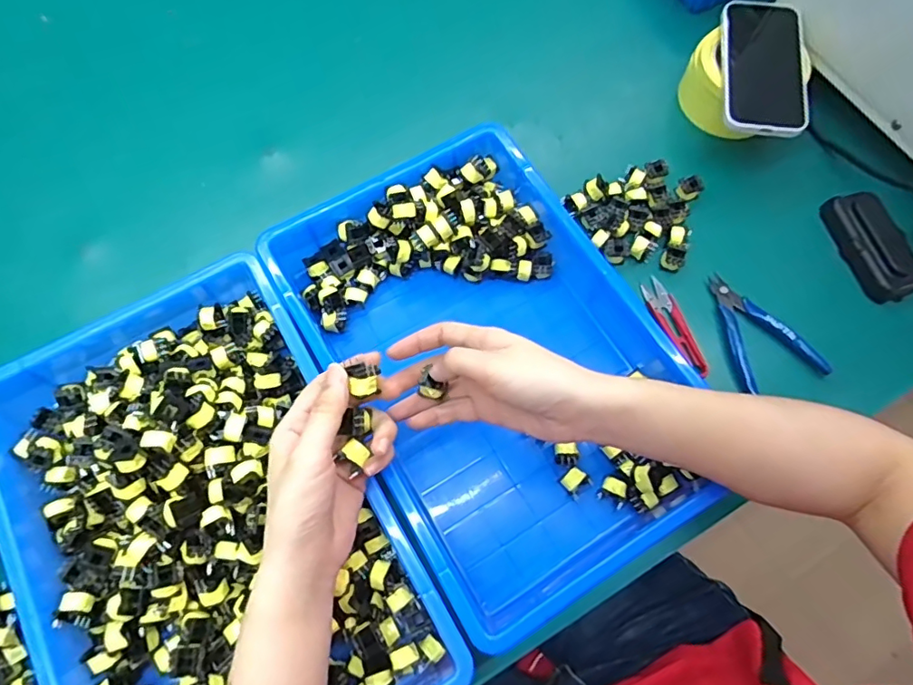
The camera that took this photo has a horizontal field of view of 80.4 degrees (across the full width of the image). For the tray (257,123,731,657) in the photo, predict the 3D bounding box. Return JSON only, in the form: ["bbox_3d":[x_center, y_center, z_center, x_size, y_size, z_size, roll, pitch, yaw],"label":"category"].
[{"bbox_3d":[0.029,0.014,0.451,0.243,0.057,0.383,-29,74,-9],"label":"tray"}]

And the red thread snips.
[{"bbox_3d":[0.201,-0.015,0.493,0.023,0.007,0.098,-20,73,-7],"label":"red thread snips"}]

